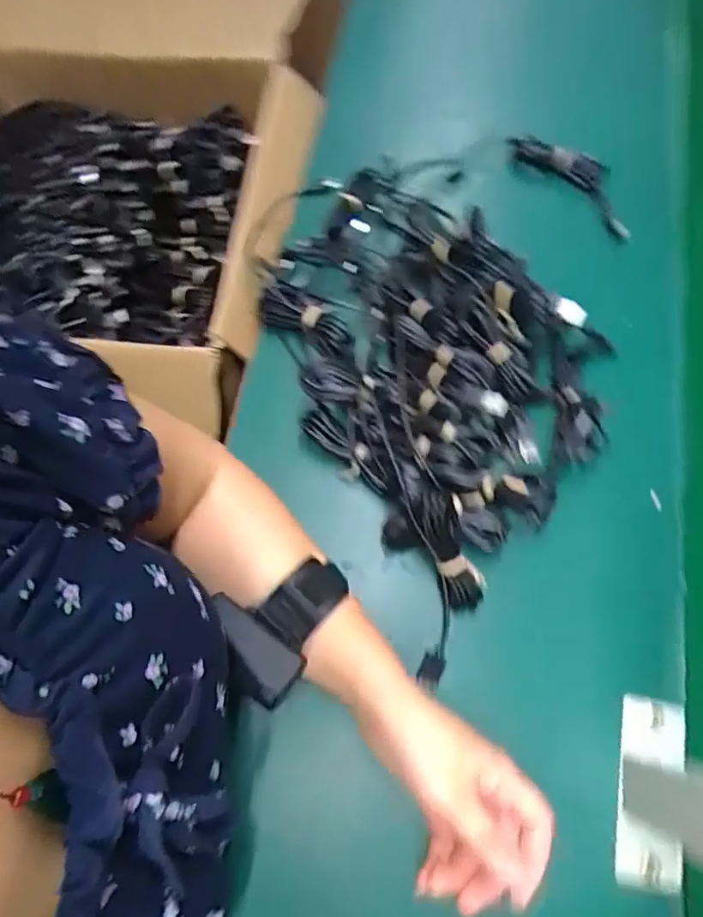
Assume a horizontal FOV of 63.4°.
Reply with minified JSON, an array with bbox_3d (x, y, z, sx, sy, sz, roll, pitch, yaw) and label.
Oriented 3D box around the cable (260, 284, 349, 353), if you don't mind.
[{"bbox_3d":[-0.037,-0.117,0.468,0.086,0.018,0.036,26,68,9],"label":"cable"}]

